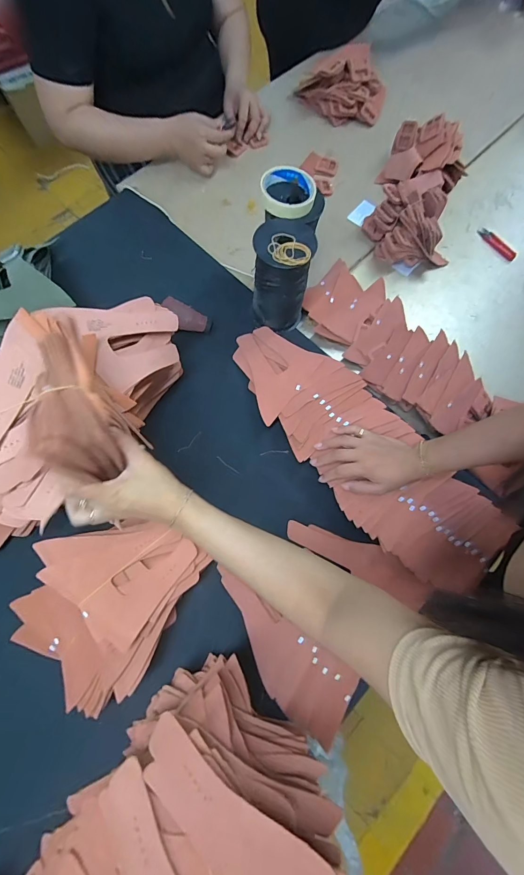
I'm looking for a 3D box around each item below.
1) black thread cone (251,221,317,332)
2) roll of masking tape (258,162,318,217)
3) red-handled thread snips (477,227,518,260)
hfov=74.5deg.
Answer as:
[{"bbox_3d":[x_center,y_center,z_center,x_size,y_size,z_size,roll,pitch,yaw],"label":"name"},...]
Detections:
[{"bbox_3d":[0.033,-0.275,0.598,0.090,0.154,0.095,8,74,0],"label":"black thread cone"},{"bbox_3d":[0.042,-0.396,0.552,0.086,0.022,0.088,1,74,-2],"label":"roll of masking tape"},{"bbox_3d":[0.536,-0.444,0.788,0.030,0.006,0.104,-38,79,-11],"label":"red-handled thread snips"}]

